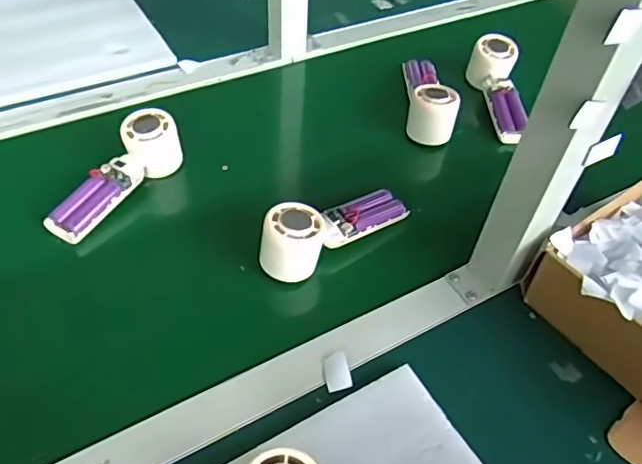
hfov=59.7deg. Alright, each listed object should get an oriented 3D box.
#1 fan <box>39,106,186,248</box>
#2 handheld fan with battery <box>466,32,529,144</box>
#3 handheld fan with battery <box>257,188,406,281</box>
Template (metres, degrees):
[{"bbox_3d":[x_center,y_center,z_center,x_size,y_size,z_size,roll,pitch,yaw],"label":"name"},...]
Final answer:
[{"bbox_3d":[-0.214,-0.061,0.577,0.049,0.058,0.157,29,52,19],"label":"fan"},{"bbox_3d":[0.229,-0.180,0.722,0.046,0.054,0.164,-1,63,-6],"label":"handheld fan with battery"},{"bbox_3d":[0.015,-0.012,0.546,0.158,0.051,0.048,-25,56,-25],"label":"handheld fan with battery"}]

